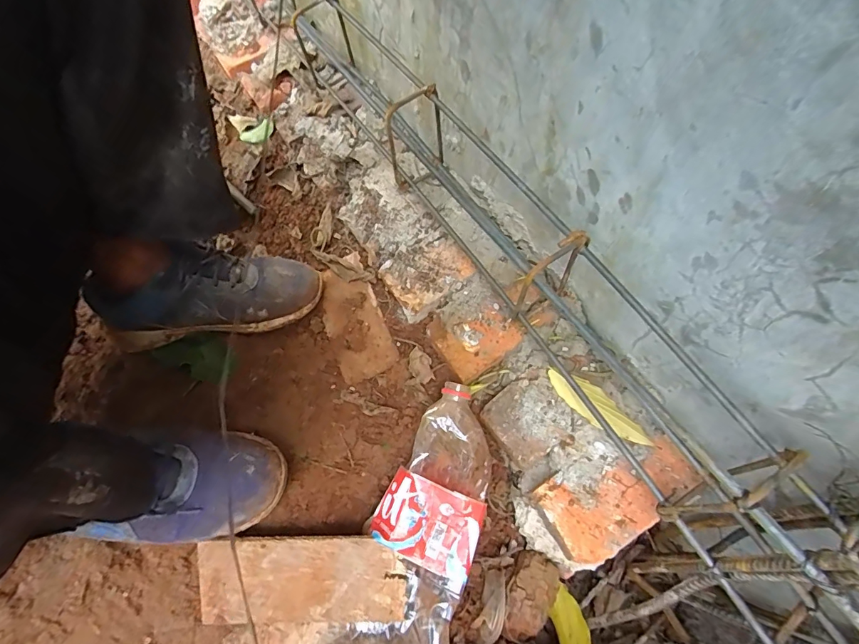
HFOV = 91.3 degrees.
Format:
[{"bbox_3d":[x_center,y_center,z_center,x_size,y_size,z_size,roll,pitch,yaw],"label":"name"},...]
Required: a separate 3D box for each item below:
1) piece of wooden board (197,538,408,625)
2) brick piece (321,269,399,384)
[{"bbox_3d":[-0.123,0.248,0.400,0.196,0.008,0.084,-1,90,3],"label":"piece of wooden board"},{"bbox_3d":[-0.100,-0.004,0.542,0.076,0.012,0.156,-30,73,9],"label":"brick piece"}]

